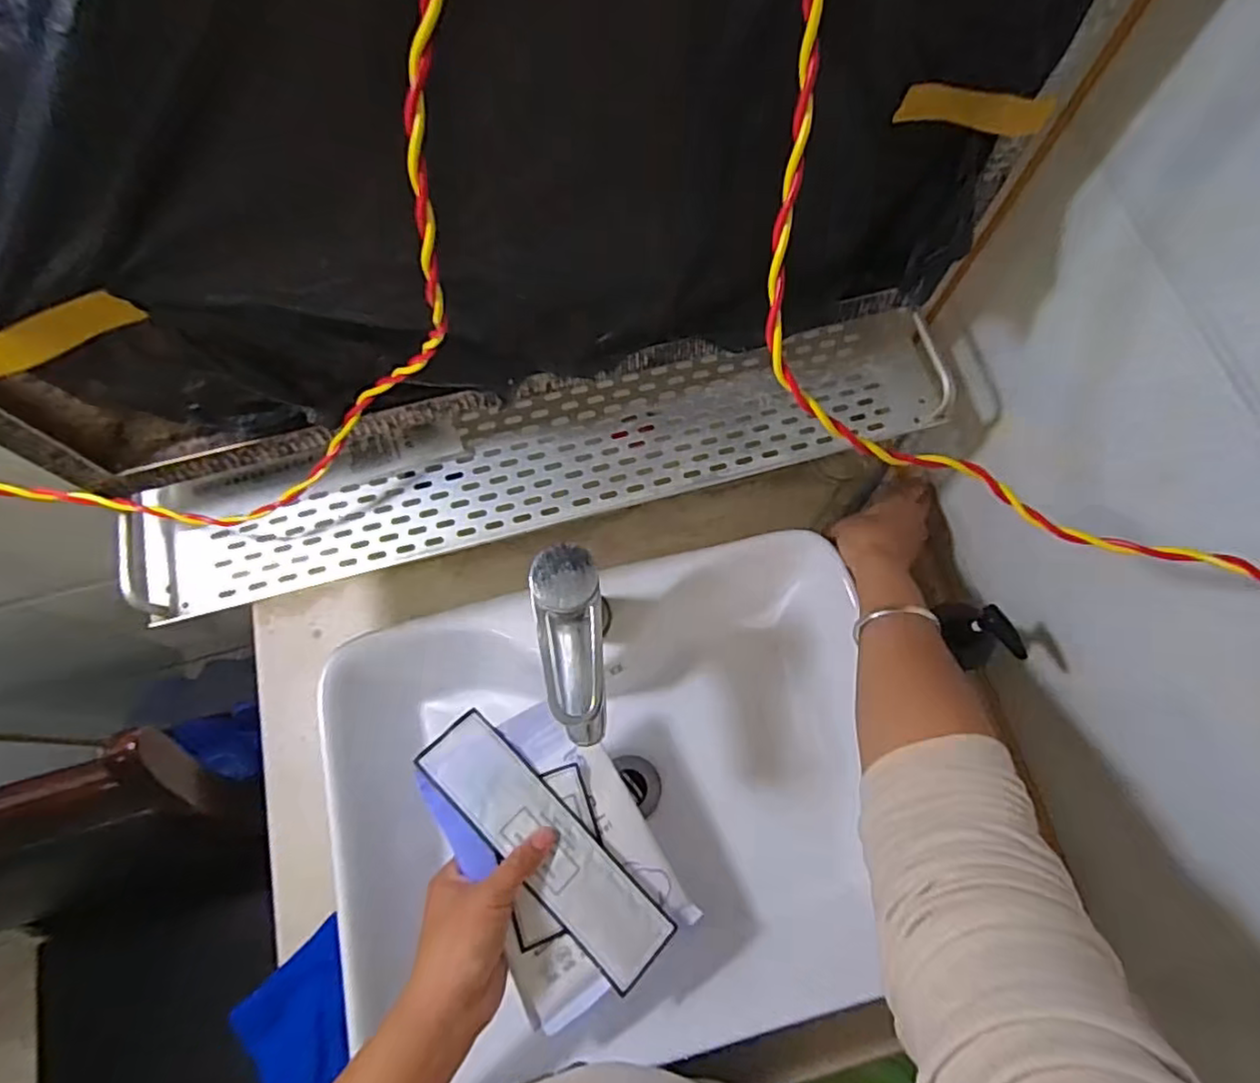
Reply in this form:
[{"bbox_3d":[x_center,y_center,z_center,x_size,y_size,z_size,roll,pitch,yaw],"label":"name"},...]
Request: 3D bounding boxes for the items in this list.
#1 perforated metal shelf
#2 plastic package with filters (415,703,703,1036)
[{"bbox_3d":[-0.051,-0.071,0.475,0.594,0.044,0.117,-15,73,-6],"label":"perforated metal shelf"},{"bbox_3d":[-0.054,0.221,0.487,0.134,0.018,0.209,-26,78,-24],"label":"plastic package with filters"}]

